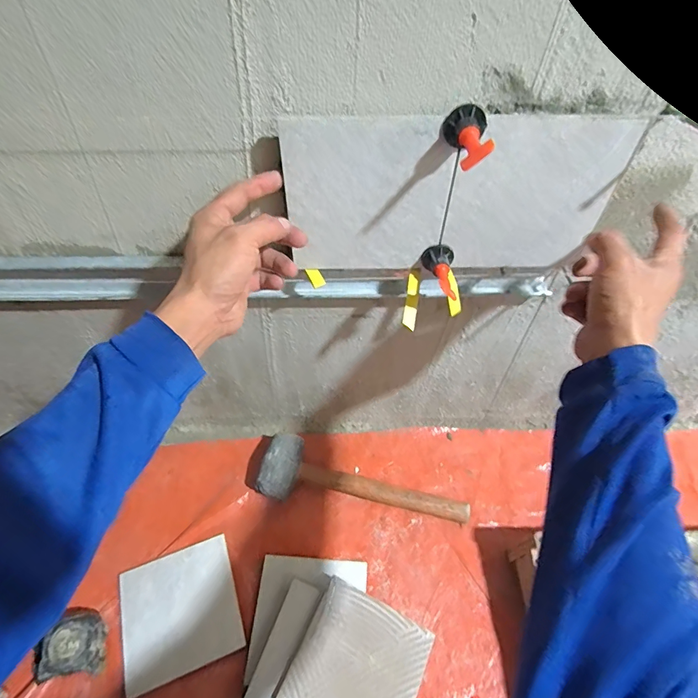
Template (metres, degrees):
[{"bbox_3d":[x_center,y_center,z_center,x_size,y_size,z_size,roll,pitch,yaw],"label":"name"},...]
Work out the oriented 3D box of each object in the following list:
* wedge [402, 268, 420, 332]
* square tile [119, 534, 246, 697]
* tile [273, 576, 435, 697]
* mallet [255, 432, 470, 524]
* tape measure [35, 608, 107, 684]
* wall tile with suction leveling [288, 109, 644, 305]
[{"bbox_3d":[0.066,-0.054,0.434,0.013,0.008,0.066,7,80,5],"label":"wedge"},{"bbox_3d":[-0.231,0.356,0.566,0.146,0.014,0.146,-18,54,-14],"label":"square tile"},{"bbox_3d":[0.011,0.389,0.507,0.148,0.008,0.146,22,57,17],"label":"tile"},{"bbox_3d":[0.023,0.219,0.644,0.319,0.061,0.095,12,52,9],"label":"mallet"},{"bbox_3d":[-0.348,0.374,0.522,0.075,0.038,0.066,-7,52,-6],"label":"tape measure"},{"bbox_3d":[0.088,-0.124,0.370,0.284,0.145,0.061,-4,52,-4],"label":"wall tile with suction leveling"}]

